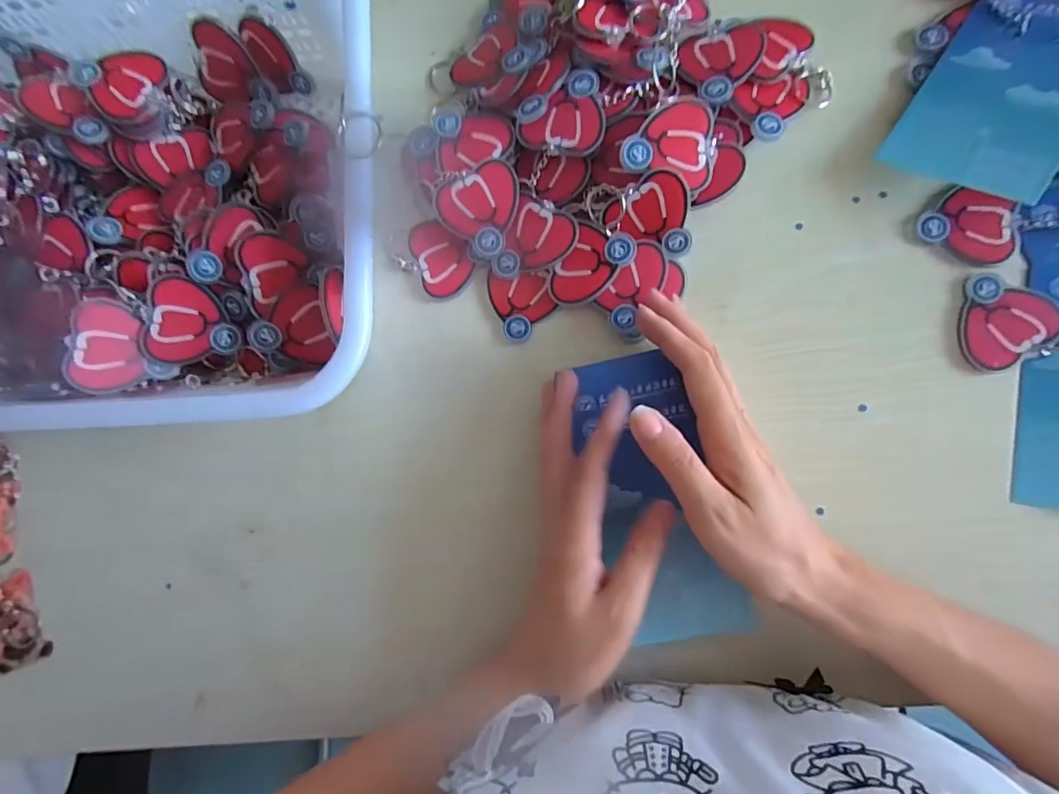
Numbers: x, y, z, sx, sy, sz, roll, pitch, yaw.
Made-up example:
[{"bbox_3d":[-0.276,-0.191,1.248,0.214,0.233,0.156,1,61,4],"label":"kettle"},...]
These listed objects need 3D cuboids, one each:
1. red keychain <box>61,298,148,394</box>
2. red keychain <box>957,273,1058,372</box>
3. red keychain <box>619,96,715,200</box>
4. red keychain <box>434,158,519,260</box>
[{"bbox_3d":[-0.244,-0.029,0.300,0.036,0.004,0.051,-5,100,-38],"label":"red keychain"},{"bbox_3d":[0.291,-0.047,0.293,0.084,0.010,0.054,-8,85,6],"label":"red keychain"},{"bbox_3d":[0.086,-0.149,0.302,0.052,0.010,0.048,23,94,-4],"label":"red keychain"},{"bbox_3d":[-0.028,-0.115,0.323,0.051,0.004,0.052,-23,97,8],"label":"red keychain"}]

